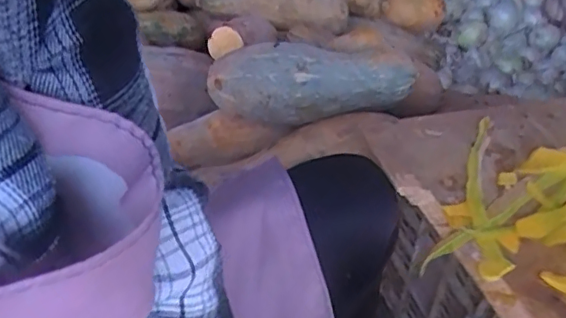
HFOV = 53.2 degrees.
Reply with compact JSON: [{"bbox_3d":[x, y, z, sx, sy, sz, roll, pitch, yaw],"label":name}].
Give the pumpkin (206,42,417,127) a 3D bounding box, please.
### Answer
[{"bbox_3d":[0.043,-0.122,0.914,0.329,0.099,0.100,2,36,0],"label":"pumpkin"}]

